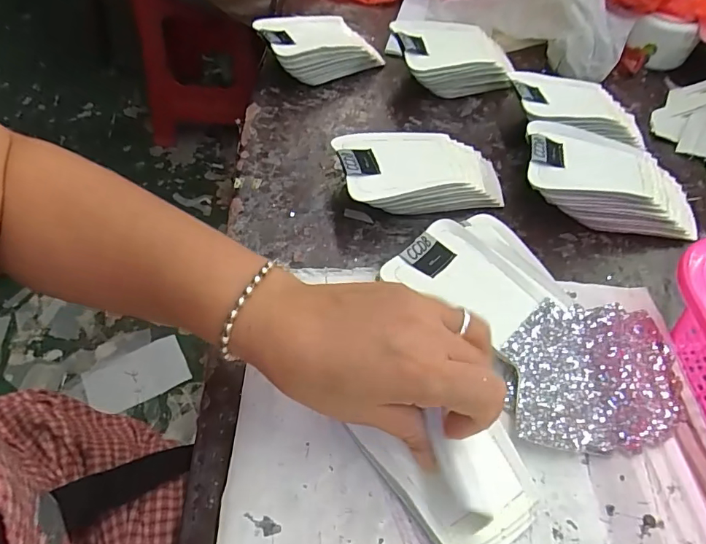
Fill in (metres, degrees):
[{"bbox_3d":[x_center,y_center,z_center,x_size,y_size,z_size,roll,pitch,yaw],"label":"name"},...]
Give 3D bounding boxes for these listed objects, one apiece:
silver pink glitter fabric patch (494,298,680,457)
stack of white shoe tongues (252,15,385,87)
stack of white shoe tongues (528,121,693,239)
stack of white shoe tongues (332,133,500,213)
[{"bbox_3d":[0.158,0.069,0.316,0.121,0.025,0.099,6,54,-1],"label":"silver pink glitter fabric patch"},{"bbox_3d":[-0.040,-0.262,0.547,0.132,0.045,0.090,-27,61,-22],"label":"stack of white shoe tongues"},{"bbox_3d":[0.240,-0.085,0.438,0.172,0.053,0.090,9,54,1],"label":"stack of white shoe tongues"},{"bbox_3d":[0.065,-0.093,0.435,0.160,0.044,0.082,-11,56,-12],"label":"stack of white shoe tongues"}]

